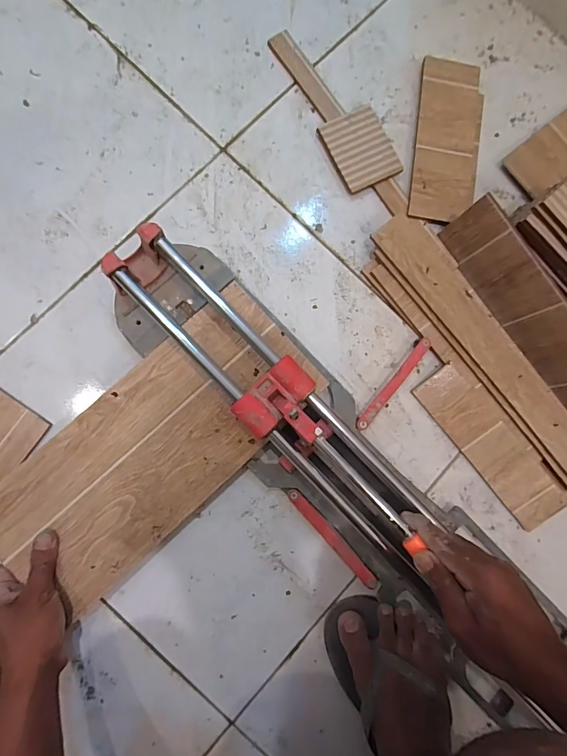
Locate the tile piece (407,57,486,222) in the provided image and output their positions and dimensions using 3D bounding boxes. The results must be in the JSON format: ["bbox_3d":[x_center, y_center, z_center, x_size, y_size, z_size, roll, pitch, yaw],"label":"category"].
[{"bbox_3d":[0.223,-0.323,0.547,0.089,0.013,0.233,8,82,-2],"label":"tile piece"}]

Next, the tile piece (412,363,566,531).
[{"bbox_3d":[0.263,0.084,0.512,0.067,0.011,0.226,-39,90,12],"label":"tile piece"}]

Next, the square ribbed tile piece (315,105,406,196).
[{"bbox_3d":[0.102,-0.303,0.535,0.082,0.007,0.101,-27,87,-7],"label":"square ribbed tile piece"}]

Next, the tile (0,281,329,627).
[{"bbox_3d":[-0.139,0.077,0.461,0.165,0.011,0.383,44,83,1],"label":"tile"}]

